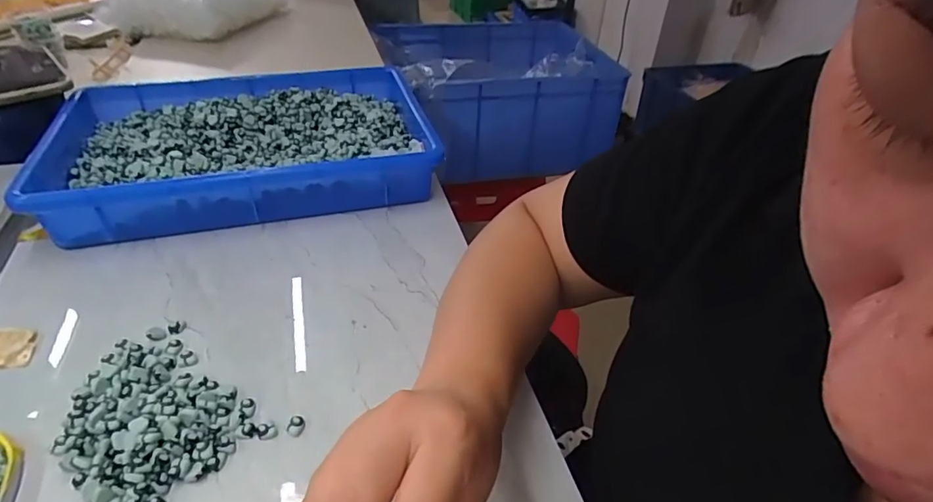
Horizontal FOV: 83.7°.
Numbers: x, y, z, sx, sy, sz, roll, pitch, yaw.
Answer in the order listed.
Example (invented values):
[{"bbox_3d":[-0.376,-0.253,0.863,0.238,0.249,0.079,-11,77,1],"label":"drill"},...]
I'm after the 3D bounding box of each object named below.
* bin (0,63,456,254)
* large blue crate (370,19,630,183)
[{"bbox_3d":[-0.232,-0.116,0.564,0.364,0.065,0.244,-7,40,-15],"label":"bin"},{"bbox_3d":[0.056,-0.384,1.231,0.529,0.242,0.468,-14,40,-21],"label":"large blue crate"}]

